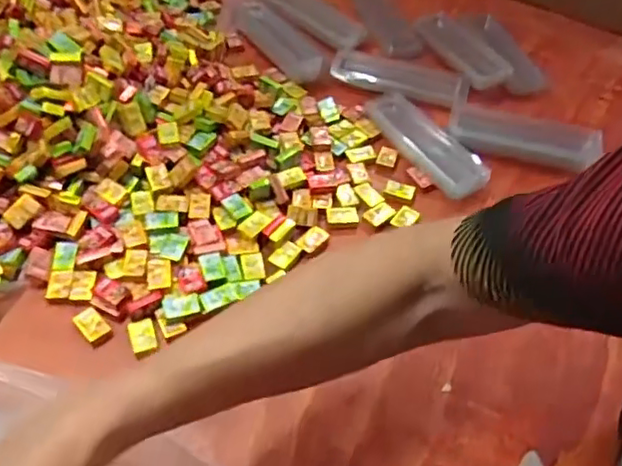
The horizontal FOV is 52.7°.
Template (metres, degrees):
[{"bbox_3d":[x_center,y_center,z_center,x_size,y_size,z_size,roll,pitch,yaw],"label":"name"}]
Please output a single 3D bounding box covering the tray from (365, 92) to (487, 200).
[{"bbox_3d":[0.104,-0.086,0.581,0.048,0.017,0.138,-26,58,-24],"label":"tray"}]

